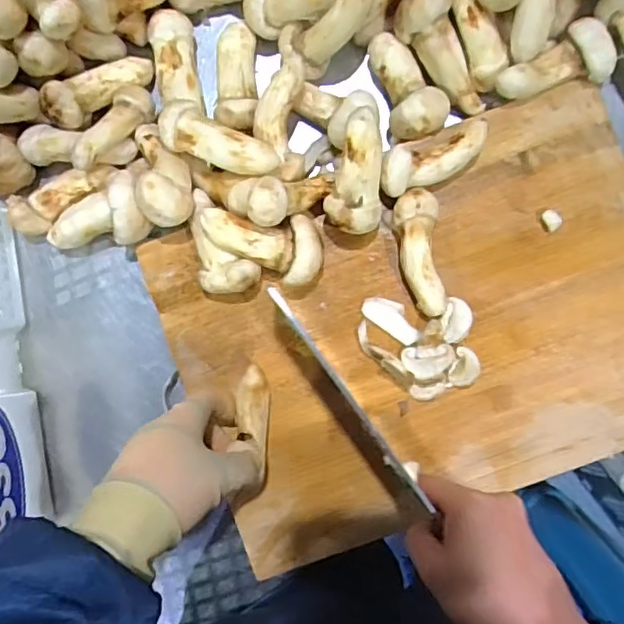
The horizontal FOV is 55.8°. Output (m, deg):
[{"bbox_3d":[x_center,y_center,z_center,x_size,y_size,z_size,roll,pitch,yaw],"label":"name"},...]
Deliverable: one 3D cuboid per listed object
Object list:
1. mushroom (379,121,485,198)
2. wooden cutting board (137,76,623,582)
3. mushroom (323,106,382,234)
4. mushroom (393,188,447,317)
[{"bbox_3d":[0.090,-0.112,0.438,0.081,0.032,0.032,-19,89,3],"label":"mushroom"},{"bbox_3d":[0.086,0.016,0.452,0.370,0.013,0.268,-20,90,2],"label":"wooden cutting board"},{"bbox_3d":[0.030,-0.101,0.434,0.039,0.045,0.085,0,90,3],"label":"mushroom"},{"bbox_3d":[0.080,-0.043,0.438,0.030,0.028,0.091,-8,90,3],"label":"mushroom"}]

